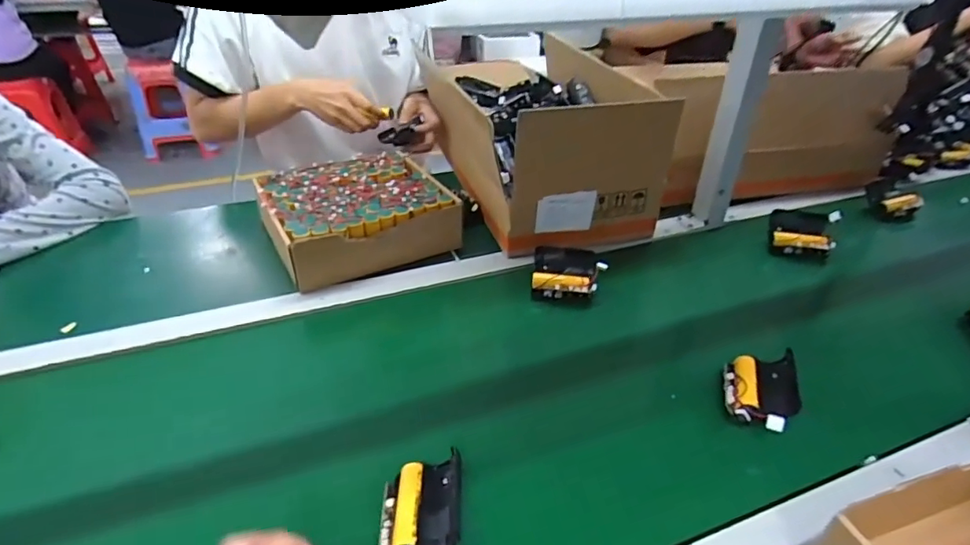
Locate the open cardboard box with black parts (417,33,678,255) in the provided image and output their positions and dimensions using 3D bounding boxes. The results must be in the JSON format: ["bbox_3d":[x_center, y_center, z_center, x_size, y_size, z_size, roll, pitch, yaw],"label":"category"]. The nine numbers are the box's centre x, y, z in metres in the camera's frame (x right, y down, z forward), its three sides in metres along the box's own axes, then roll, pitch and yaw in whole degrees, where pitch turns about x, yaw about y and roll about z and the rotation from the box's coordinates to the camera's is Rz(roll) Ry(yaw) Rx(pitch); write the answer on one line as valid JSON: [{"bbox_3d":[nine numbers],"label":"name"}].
[{"bbox_3d":[0.066,-0.230,0.875,0.265,0.201,0.419,-9,38,-18],"label":"open cardboard box with black parts"}]

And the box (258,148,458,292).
[{"bbox_3d":[-0.183,-0.091,0.773,0.235,0.066,0.229,-15,40,-25],"label":"box"}]

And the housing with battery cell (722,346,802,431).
[{"bbox_3d":[0.271,0.114,0.522,0.065,0.026,0.098,-23,10,36],"label":"housing with battery cell"}]

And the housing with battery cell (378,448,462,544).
[{"bbox_3d":[-0.049,0.183,0.414,0.061,0.024,0.083,2,36,-4],"label":"housing with battery cell"}]

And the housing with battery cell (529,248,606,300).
[{"bbox_3d":[0.107,0.006,0.696,0.097,0.037,0.065,6,36,2],"label":"housing with battery cell"}]

